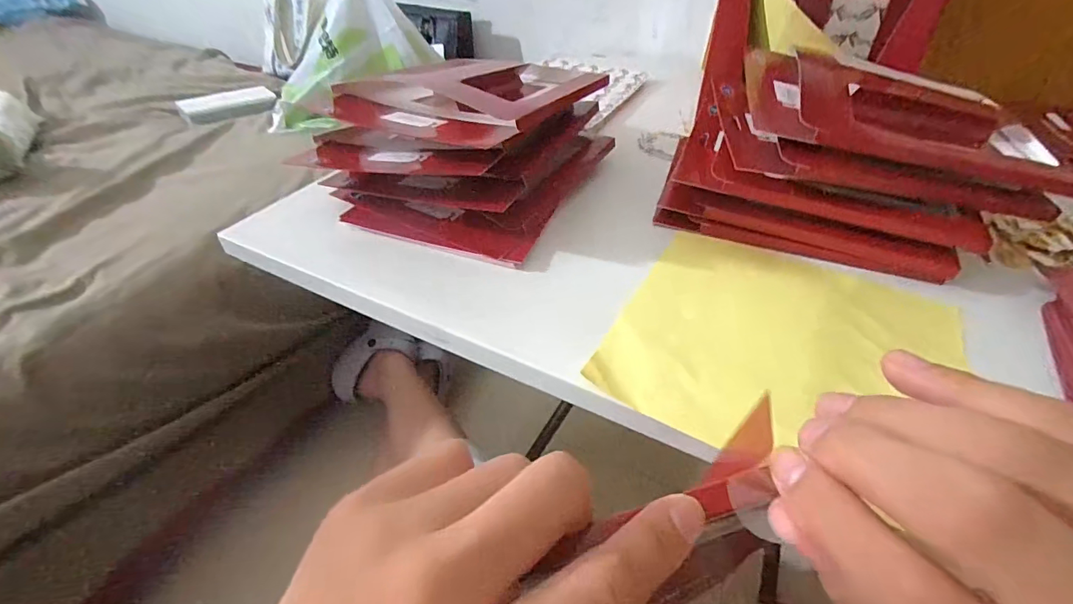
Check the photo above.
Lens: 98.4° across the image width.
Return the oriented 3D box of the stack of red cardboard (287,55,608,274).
[{"bbox_3d":[-0.068,-0.159,0.447,0.221,0.099,0.237,18,43,17],"label":"stack of red cardboard"}]

